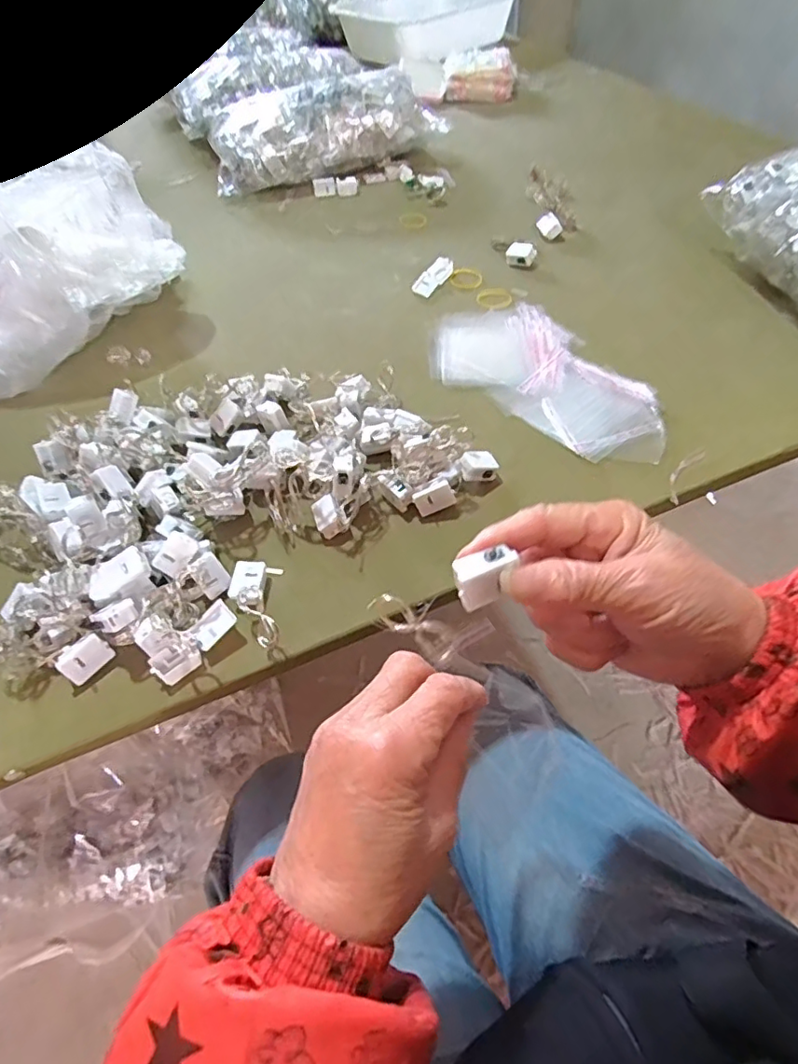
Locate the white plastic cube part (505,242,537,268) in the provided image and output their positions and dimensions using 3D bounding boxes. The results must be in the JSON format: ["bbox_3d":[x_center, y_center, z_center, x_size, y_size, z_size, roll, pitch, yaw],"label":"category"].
[{"bbox_3d":[0.128,-0.290,0.590,0.030,0.016,0.019,9,53,11],"label":"white plastic cube part"}]

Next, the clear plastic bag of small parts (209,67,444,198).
[{"bbox_3d":[-0.095,-0.534,0.749,0.303,0.094,0.113,-11,52,-4],"label":"clear plastic bag of small parts"}]

